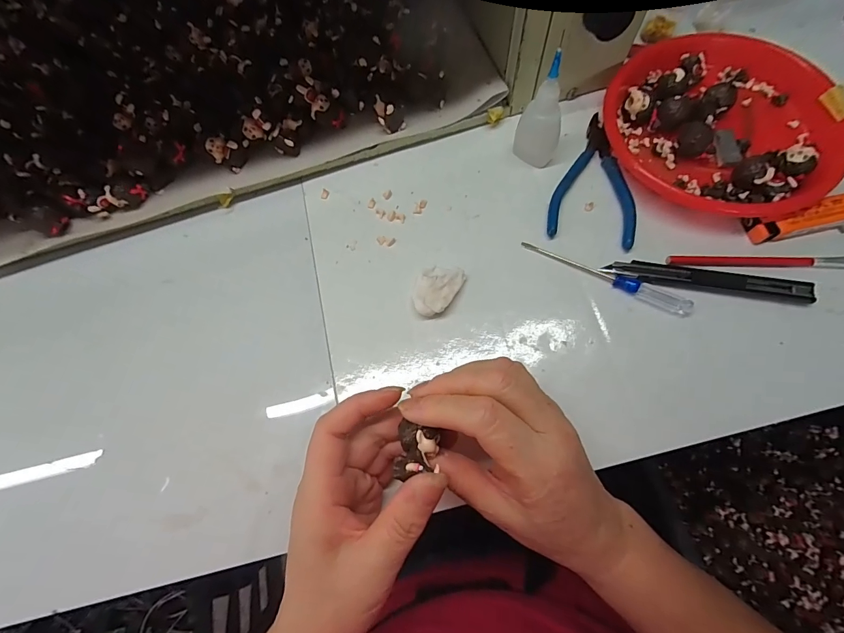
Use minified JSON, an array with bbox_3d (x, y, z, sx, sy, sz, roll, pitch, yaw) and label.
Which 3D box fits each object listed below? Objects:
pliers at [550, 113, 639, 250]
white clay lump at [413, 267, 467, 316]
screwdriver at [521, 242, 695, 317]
[{"bbox_3d":[0.143,-0.114,0.317,0.063,0.008,0.118,13,72,8],"label":"pliers"},{"bbox_3d":[0.012,-0.019,0.296,0.031,0.010,0.041,19,73,10],"label":"white clay lump"},{"bbox_3d":[0.136,-0.032,0.290,0.125,0.015,0.009,25,74,12],"label":"screwdriver"}]

